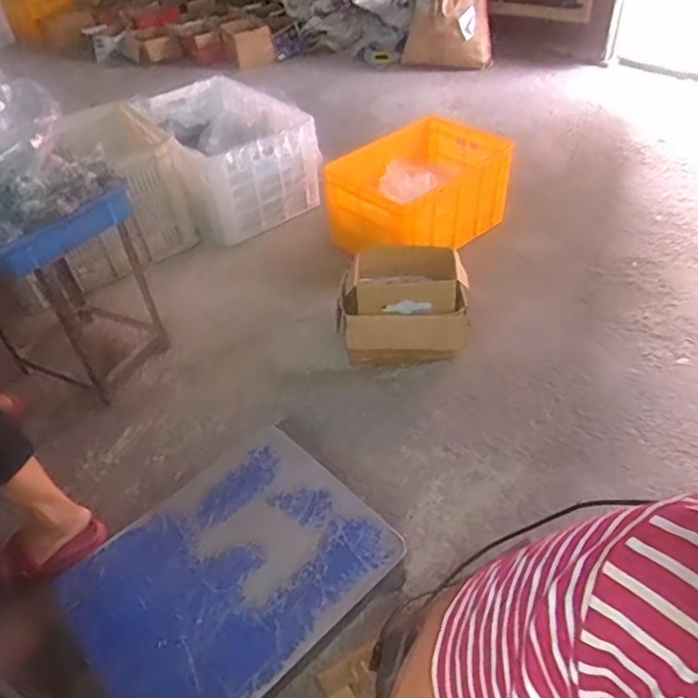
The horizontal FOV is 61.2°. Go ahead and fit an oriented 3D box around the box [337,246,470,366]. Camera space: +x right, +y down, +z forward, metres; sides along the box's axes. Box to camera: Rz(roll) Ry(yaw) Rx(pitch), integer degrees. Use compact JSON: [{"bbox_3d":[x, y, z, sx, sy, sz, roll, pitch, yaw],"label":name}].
[{"bbox_3d":[0.130,-0.111,1.459,0.309,0.203,0.212,2,44,7],"label":"box"}]

